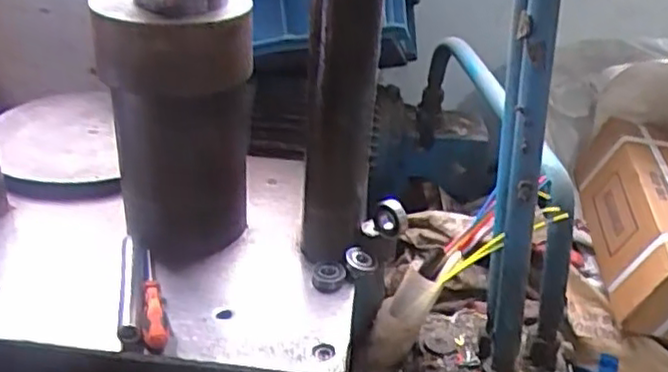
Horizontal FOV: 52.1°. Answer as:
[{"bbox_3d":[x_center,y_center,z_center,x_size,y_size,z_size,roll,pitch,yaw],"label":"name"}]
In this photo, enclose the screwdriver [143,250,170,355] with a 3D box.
[{"bbox_3d":[-0.168,0.103,0.643,0.021,0.024,0.139,-4,31,-14],"label":"screwdriver"}]

